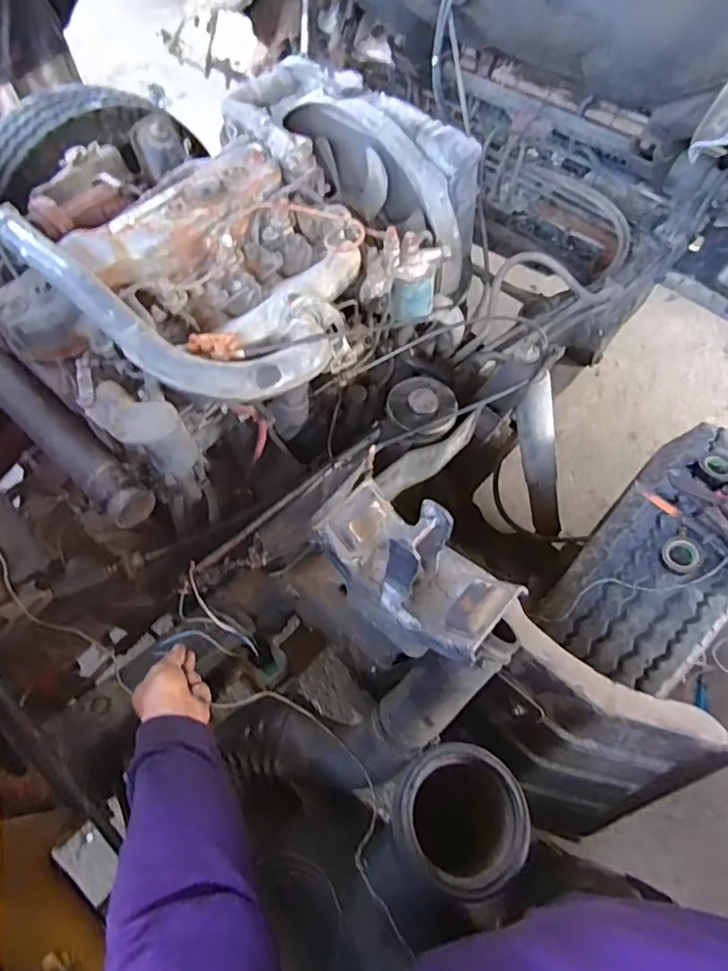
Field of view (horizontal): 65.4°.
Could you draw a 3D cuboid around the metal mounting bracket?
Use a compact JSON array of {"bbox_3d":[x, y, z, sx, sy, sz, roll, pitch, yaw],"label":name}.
[{"bbox_3d":[0.053,0.092,0.624,0.211,0.128,0.120,36,65,17],"label":"metal mounting bracket"}]

